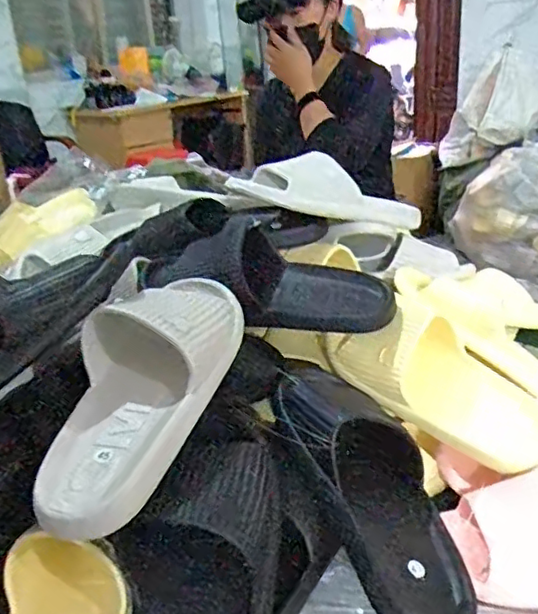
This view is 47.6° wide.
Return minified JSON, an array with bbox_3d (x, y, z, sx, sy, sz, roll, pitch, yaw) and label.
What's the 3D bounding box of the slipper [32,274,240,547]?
[{"bbox_3d":[-0.098,0.051,0.491,0.111,0.072,0.275,4,45,18],"label":"slipper"}]

